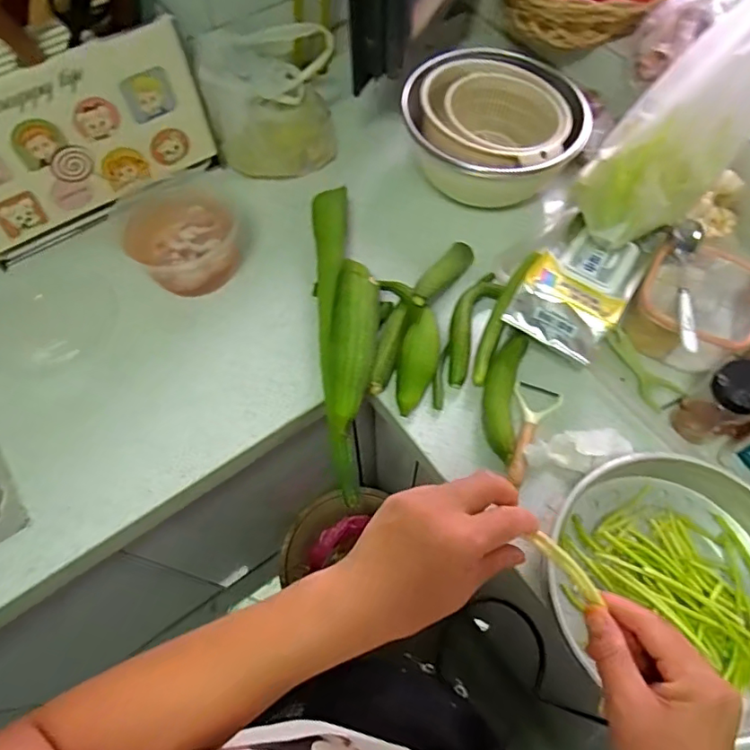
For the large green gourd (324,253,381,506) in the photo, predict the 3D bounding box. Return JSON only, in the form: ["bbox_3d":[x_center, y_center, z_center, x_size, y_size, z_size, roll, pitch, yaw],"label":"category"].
[{"bbox_3d":[-0.028,-0.012,0.651,0.057,0.082,0.275,3,64,3],"label":"large green gourd"}]

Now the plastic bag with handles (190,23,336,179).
[{"bbox_3d":[-0.152,-0.410,0.795,0.182,0.173,0.149,-9,64,-3],"label":"plastic bag with handles"}]

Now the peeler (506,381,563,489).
[{"bbox_3d":[0.181,0.066,0.634,0.054,0.020,0.131,21,66,11],"label":"peeler"}]

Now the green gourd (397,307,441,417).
[{"bbox_3d":[0.053,-0.017,0.664,0.049,0.043,0.137,15,80,9],"label":"green gourd"}]

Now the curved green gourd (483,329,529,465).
[{"bbox_3d":[0.157,0.021,0.651,0.042,0.032,0.167,12,65,7],"label":"curved green gourd"}]

